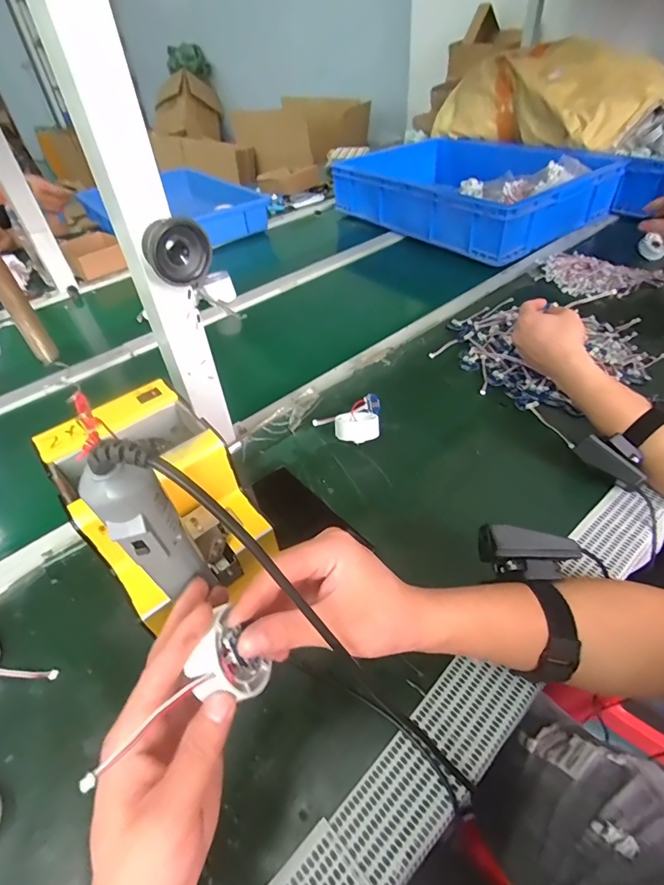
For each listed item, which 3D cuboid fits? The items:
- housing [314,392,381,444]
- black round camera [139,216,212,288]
[{"bbox_3d":[0.021,-0.033,0.570,0.087,0.033,0.085,1,44,6],"label":"housing"},{"bbox_3d":[-0.132,-0.163,0.367,0.053,0.047,0.032,-17,45,-12],"label":"black round camera"}]

